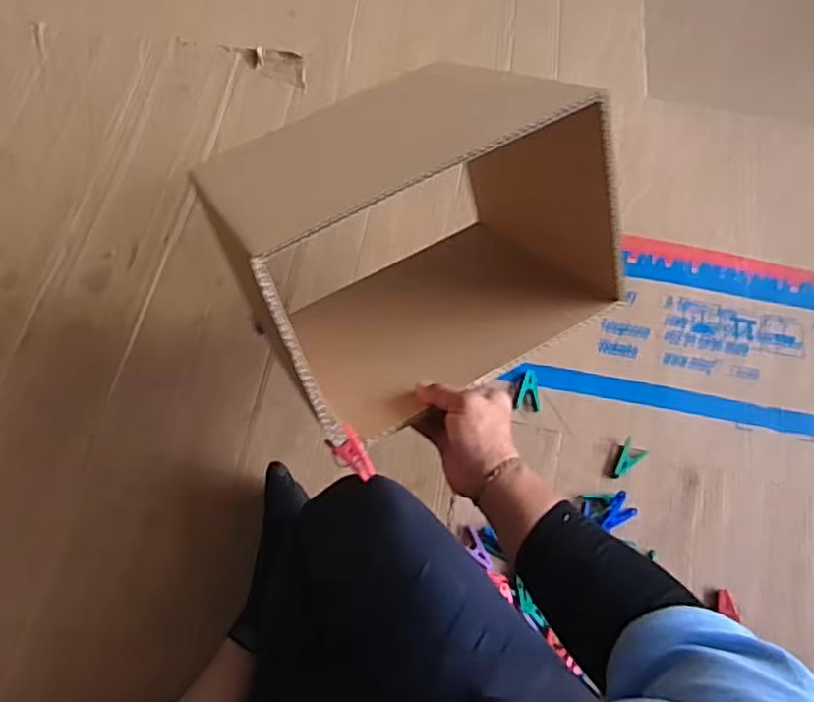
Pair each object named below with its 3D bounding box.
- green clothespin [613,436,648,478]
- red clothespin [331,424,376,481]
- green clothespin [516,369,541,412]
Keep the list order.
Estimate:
[{"bbox_3d":[0.267,0.132,0.805,0.027,0.010,0.053,26,67,10],"label":"green clothespin"},{"bbox_3d":[-0.043,0.084,0.546,0.022,0.010,0.049,-33,70,-16],"label":"red clothespin"},{"bbox_3d":[0.154,0.048,0.845,0.027,0.008,0.052,4,65,0],"label":"green clothespin"}]

